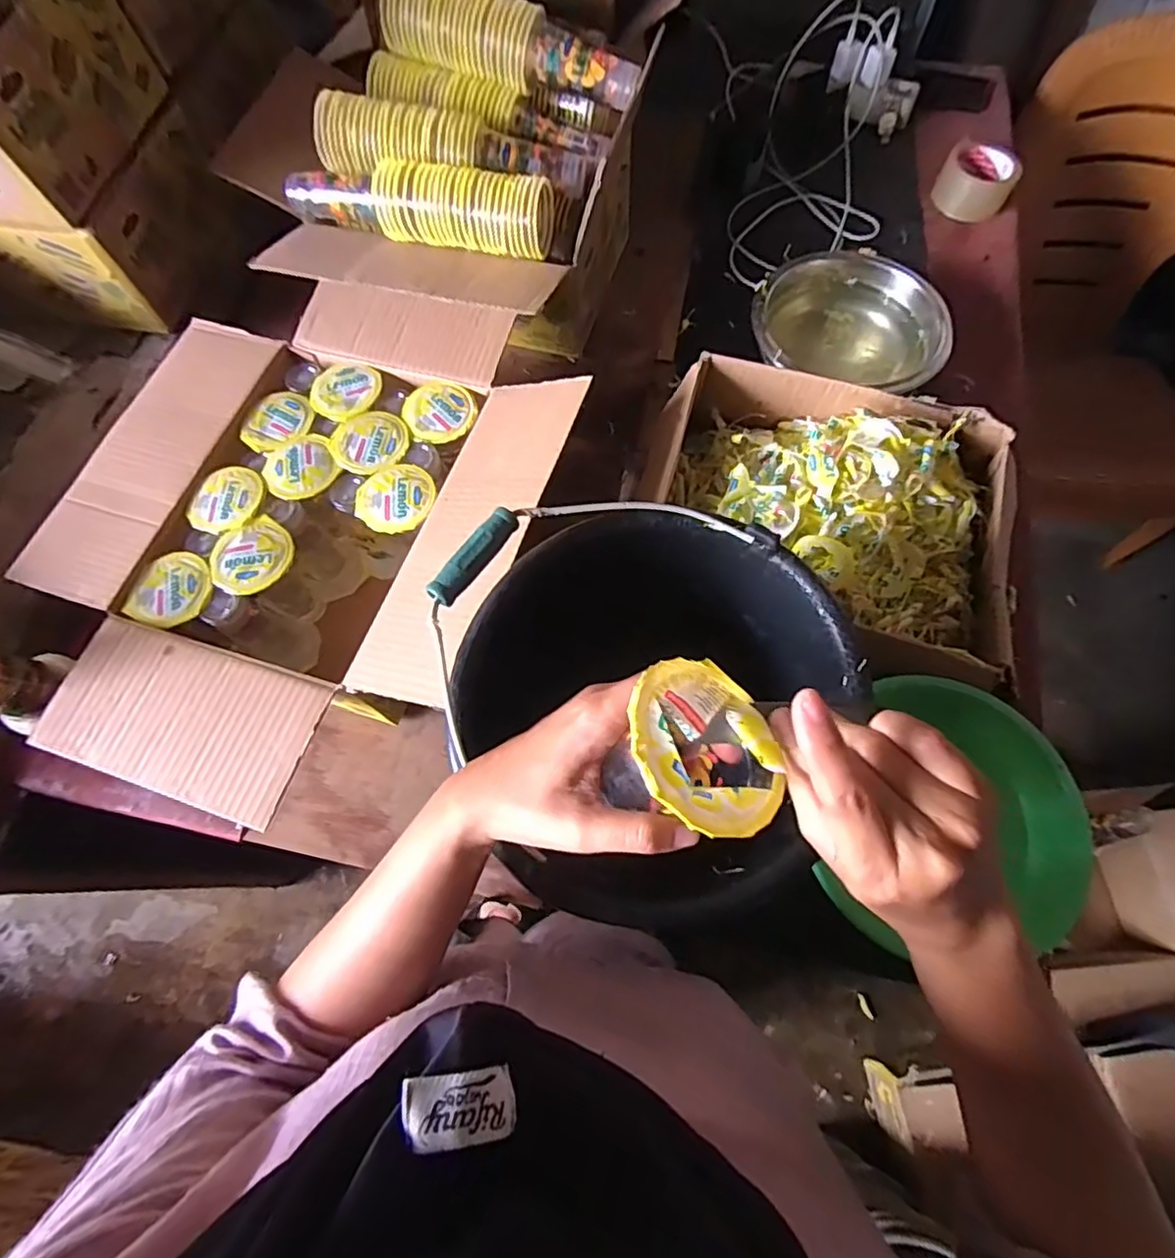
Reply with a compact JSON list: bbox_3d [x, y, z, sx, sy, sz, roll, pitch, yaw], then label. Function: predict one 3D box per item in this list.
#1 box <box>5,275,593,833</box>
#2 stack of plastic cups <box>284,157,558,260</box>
[{"bbox_3d":[-0.291,-0.115,0.610,0.437,0.176,0.542,33,73,12],"label":"box"},{"bbox_3d":[-0.188,-0.466,0.661,0.295,0.071,0.070,9,69,4],"label":"stack of plastic cups"}]

